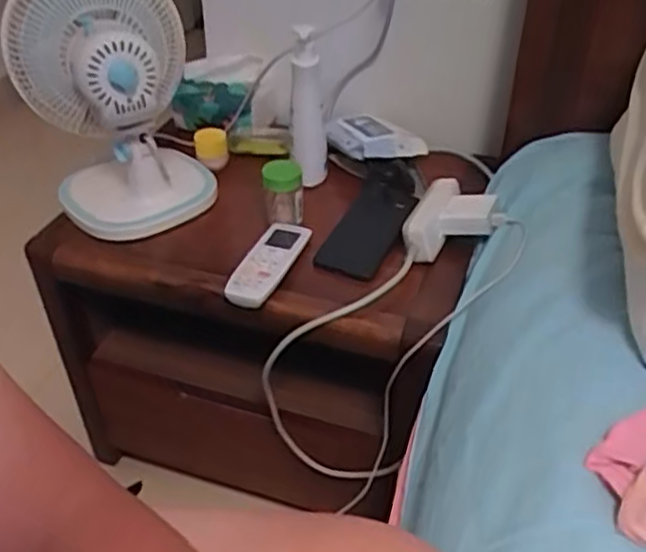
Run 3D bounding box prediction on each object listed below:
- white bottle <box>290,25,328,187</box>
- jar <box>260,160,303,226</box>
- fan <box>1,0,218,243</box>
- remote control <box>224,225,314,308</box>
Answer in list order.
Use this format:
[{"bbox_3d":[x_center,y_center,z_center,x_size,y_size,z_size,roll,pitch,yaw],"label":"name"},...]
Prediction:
[{"bbox_3d":[-0.021,-0.223,0.927,0.046,0.214,0.050,-1,39,-1],"label":"white bottle"},{"bbox_3d":[-0.050,-0.103,0.874,0.048,0.074,0.041,-4,39,-5],"label":"jar"},{"bbox_3d":[-0.251,-0.208,0.852,0.201,0.279,0.176,-14,41,-16],"label":"fan"},{"bbox_3d":[-0.059,-0.018,0.809,0.051,0.028,0.142,15,43,19],"label":"remote control"}]

